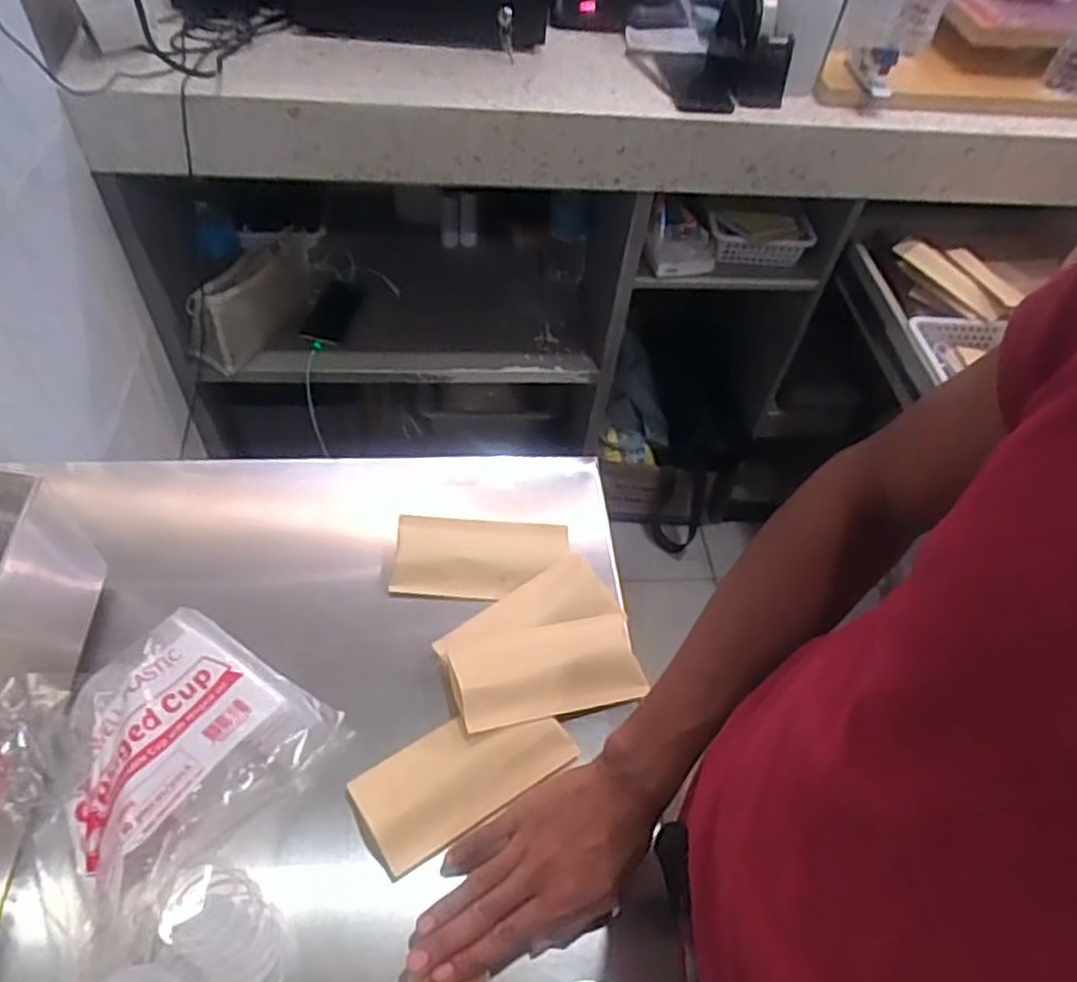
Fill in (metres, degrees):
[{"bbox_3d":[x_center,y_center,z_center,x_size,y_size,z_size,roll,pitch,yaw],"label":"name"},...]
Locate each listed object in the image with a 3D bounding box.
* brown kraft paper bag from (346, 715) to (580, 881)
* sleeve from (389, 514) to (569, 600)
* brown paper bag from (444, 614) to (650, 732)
[{"bbox_3d":[-0.055,0.208,0.546,0.161,0.017,0.072,-24,58,-23],"label":"brown kraft paper bag"},{"bbox_3d":[-0.052,0.061,0.669,0.154,0.008,0.076,3,67,-5],"label":"sleeve"},{"bbox_3d":[0.008,0.145,0.598,0.157,0.012,0.075,-4,58,-22],"label":"brown paper bag"}]

